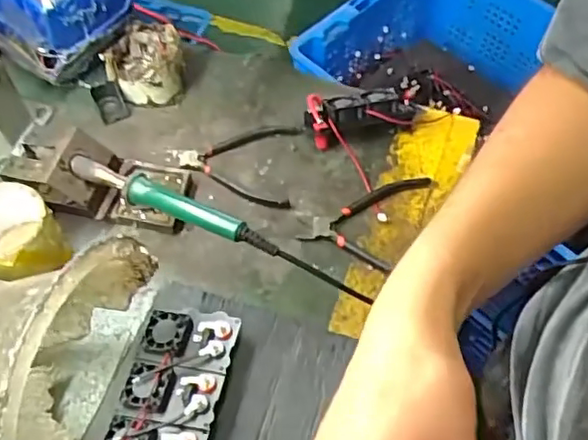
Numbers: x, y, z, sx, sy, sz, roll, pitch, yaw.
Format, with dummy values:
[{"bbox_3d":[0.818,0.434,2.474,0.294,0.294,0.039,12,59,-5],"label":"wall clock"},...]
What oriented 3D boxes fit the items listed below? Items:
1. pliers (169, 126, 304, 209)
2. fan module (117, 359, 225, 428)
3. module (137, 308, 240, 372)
[{"bbox_3d":[-0.065,-0.075,0.702,0.143,0.009,0.113,13,59,7],"label":"pliers"},{"bbox_3d":[-0.110,0.154,0.550,0.085,0.025,0.050,11,59,6],"label":"fan module"},{"bbox_3d":[-0.099,0.109,0.578,0.090,0.028,0.056,10,59,6],"label":"module"}]

